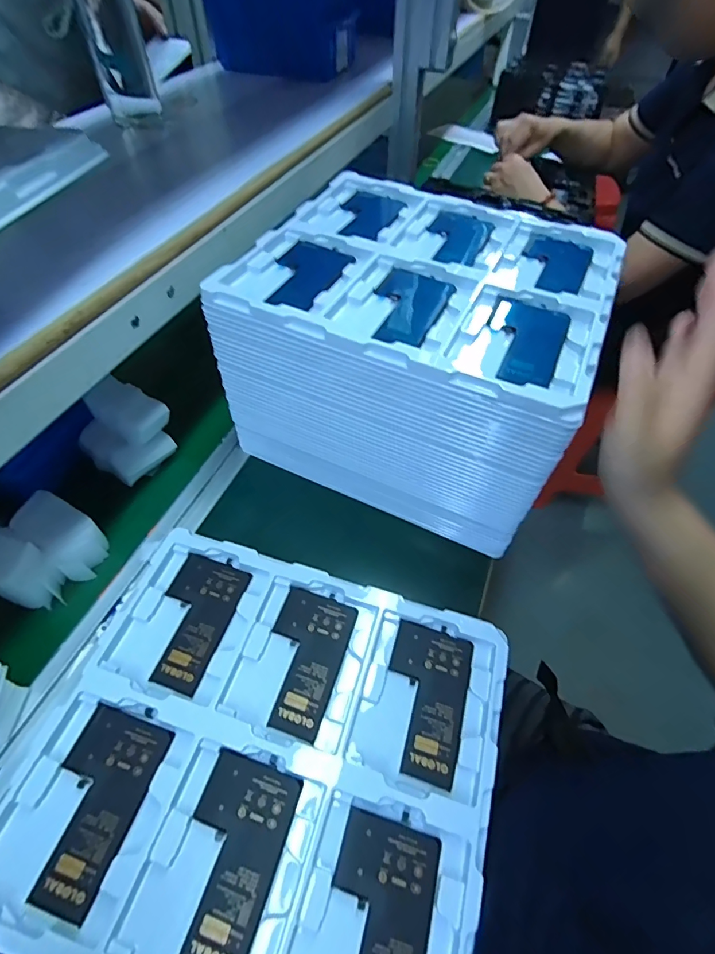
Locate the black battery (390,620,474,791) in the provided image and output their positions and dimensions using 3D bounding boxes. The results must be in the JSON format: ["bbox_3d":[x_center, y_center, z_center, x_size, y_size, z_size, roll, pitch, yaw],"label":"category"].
[{"bbox_3d":[0.053,0.174,0.360,0.061,0.007,0.110,13,54,10],"label":"black battery"}]

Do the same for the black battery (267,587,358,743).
[{"bbox_3d":[-0.046,0.149,0.373,0.063,0.005,0.107,15,55,11],"label":"black battery"}]

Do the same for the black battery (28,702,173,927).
[{"bbox_3d":[-0.182,0.221,0.309,0.064,0.004,0.108,14,54,10],"label":"black battery"}]

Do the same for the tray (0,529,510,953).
[{"bbox_3d":[-0.067,0.196,0.330,0.317,0.020,0.272,14,54,10],"label":"tray"}]

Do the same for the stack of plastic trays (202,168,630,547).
[{"bbox_3d":[0.064,-0.136,0.498,0.323,0.205,0.278,22,55,13],"label":"stack of plastic trays"}]

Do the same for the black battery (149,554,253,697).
[{"bbox_3d":[-0.142,0.121,0.388,0.063,0.007,0.108,14,54,10],"label":"black battery"}]

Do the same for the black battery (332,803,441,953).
[{"bbox_3d":[0.012,0.278,0.279,0.063,0.007,0.109,13,54,10],"label":"black battery"}]

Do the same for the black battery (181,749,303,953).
[{"bbox_3d":[-0.085,0.249,0.296,0.063,0.007,0.107,14,54,10],"label":"black battery"}]

